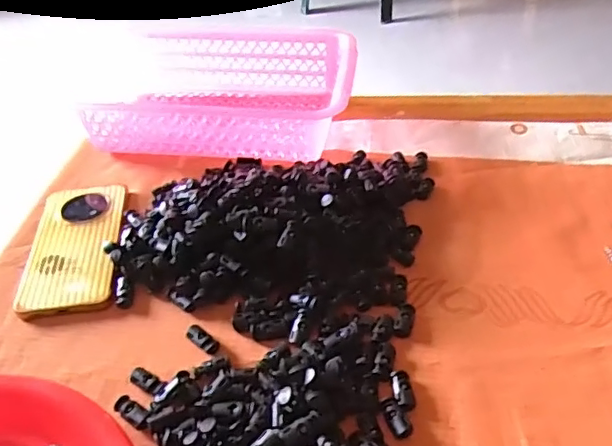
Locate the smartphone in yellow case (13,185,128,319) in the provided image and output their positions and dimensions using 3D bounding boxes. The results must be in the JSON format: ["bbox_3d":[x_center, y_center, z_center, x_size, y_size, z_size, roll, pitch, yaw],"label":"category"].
[{"bbox_3d":[-0.209,0.016,0.512,0.077,0.006,0.164,-9,42,-6],"label":"smartphone in yellow case"}]

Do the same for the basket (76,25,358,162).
[{"bbox_3d":[-0.082,-0.158,0.662,0.268,0.069,0.211,4,42,8],"label":"basket"}]

